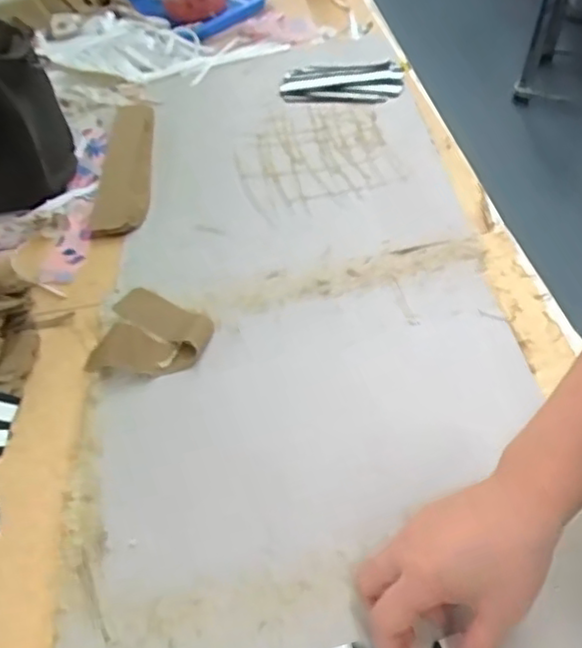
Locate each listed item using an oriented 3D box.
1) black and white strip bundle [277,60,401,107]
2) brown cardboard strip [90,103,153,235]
[{"bbox_3d":[0.068,-0.322,0.907,0.162,0.012,0.100,-2,46,5],"label":"black and white strip bundle"},{"bbox_3d":[-0.201,-0.199,0.817,0.058,0.008,0.280,-8,45,-1],"label":"brown cardboard strip"}]

